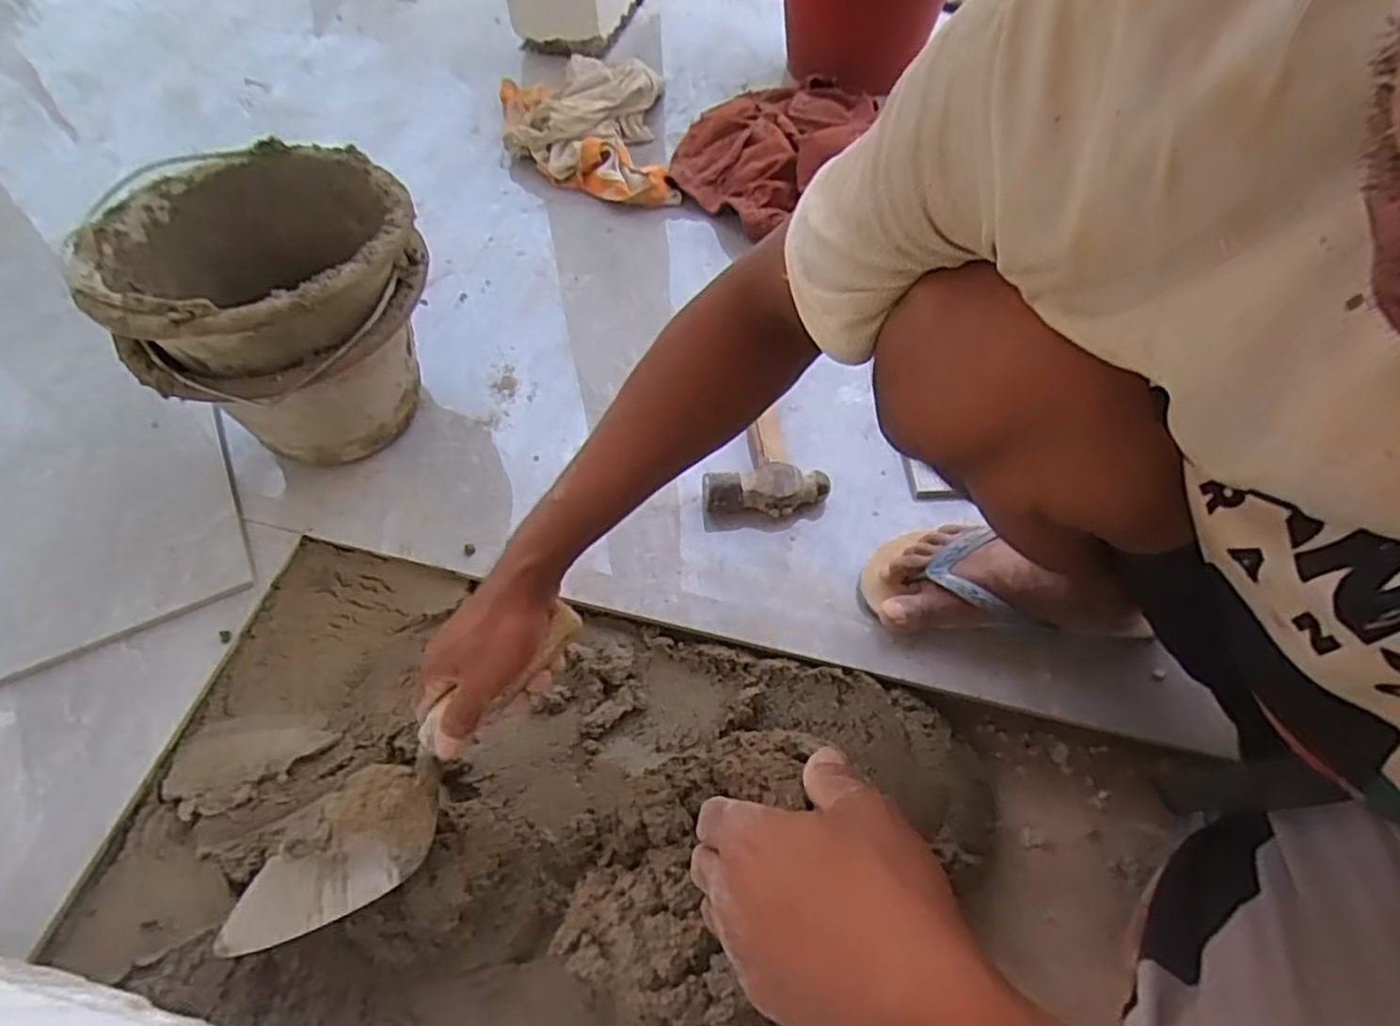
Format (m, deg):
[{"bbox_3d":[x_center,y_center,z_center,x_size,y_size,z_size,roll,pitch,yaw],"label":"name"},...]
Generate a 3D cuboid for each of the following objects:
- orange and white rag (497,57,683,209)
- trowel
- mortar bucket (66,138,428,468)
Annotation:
[{"bbox_3d":[-0.157,-0.536,1.016,0.225,0.074,0.334,-5,57,-4],"label":"orange and white rag"},{"bbox_3d":[-0.189,0.176,0.508,0.285,0.037,0.088,-43,66,-9],"label":"trowel"},{"bbox_3d":[-0.366,-0.171,0.685,0.237,0.228,0.252,1,57,-1],"label":"mortar bucket"}]

